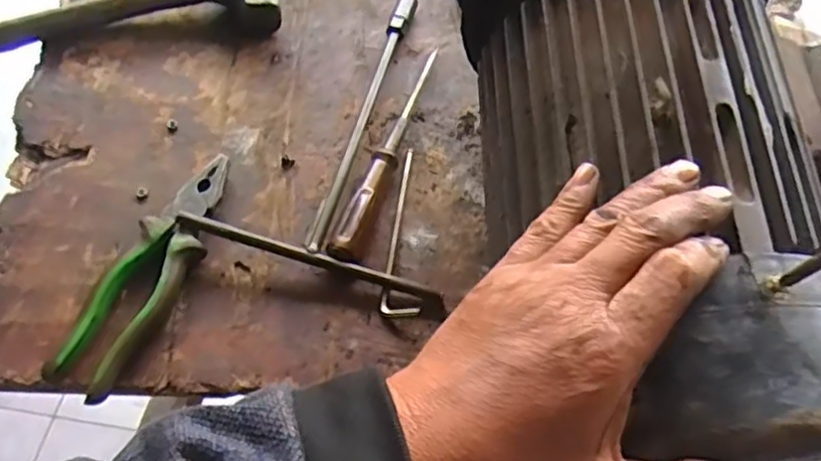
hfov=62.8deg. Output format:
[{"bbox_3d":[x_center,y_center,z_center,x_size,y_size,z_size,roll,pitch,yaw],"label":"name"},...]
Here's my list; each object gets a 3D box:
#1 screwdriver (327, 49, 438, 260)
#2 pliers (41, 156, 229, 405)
[{"bbox_3d":[-0.014,-0.067,0.539,0.021,0.025,0.216,20,58,8],"label":"screwdriver"},{"bbox_3d":[-0.179,0.026,0.470,0.047,0.023,0.187,20,58,8],"label":"pliers"}]

